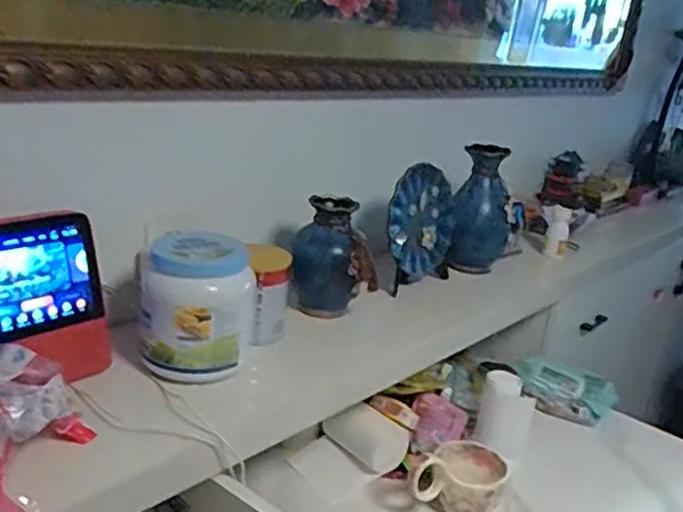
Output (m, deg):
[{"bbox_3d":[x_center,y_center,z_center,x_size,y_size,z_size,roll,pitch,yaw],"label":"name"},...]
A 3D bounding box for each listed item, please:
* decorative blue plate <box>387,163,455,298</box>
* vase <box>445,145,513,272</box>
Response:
[{"bbox_3d":[0.149,-0.056,1.244,0.023,0.210,0.193,20,23,35],"label":"decorative blue plate"},{"bbox_3d":[0.276,-0.085,1.334,0.109,0.231,0.104,11,19,14],"label":"vase"}]

